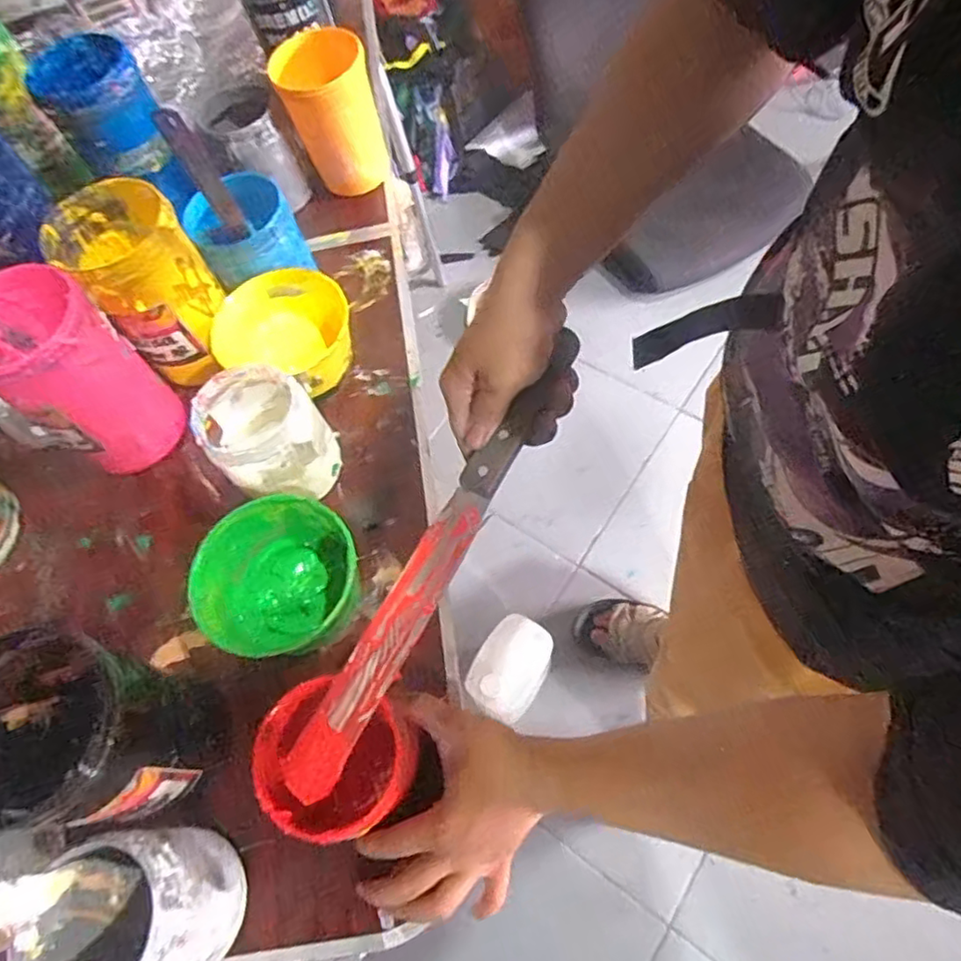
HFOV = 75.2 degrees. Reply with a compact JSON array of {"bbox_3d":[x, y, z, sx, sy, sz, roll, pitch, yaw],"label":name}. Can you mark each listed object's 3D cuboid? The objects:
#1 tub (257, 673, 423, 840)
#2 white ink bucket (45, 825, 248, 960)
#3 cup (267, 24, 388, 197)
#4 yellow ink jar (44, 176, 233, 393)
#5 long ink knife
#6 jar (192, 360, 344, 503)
[{"bbox_3d":[-0.085,0.179,0.403,0.093,0.093,0.085,17,66,7],"label":"tub"},{"bbox_3d":[-0.183,0.240,0.351,0.074,0.093,0.077,-2,66,4],"label":"white ink bucket"},{"bbox_3d":[-0.148,-0.365,0.622,0.086,0.119,0.087,-22,67,-5],"label":"cup"},{"bbox_3d":[-0.274,-0.163,0.526,0.090,0.131,0.104,-40,70,-13],"label":"yellow ink jar"},{"bbox_3d":[-0.027,0.046,0.384,0.030,0.018,0.310,30,84,12],"label":"long ink knife"},{"bbox_3d":[-0.165,-0.033,0.487,0.091,0.088,0.081,35,73,17],"label":"jar"}]

